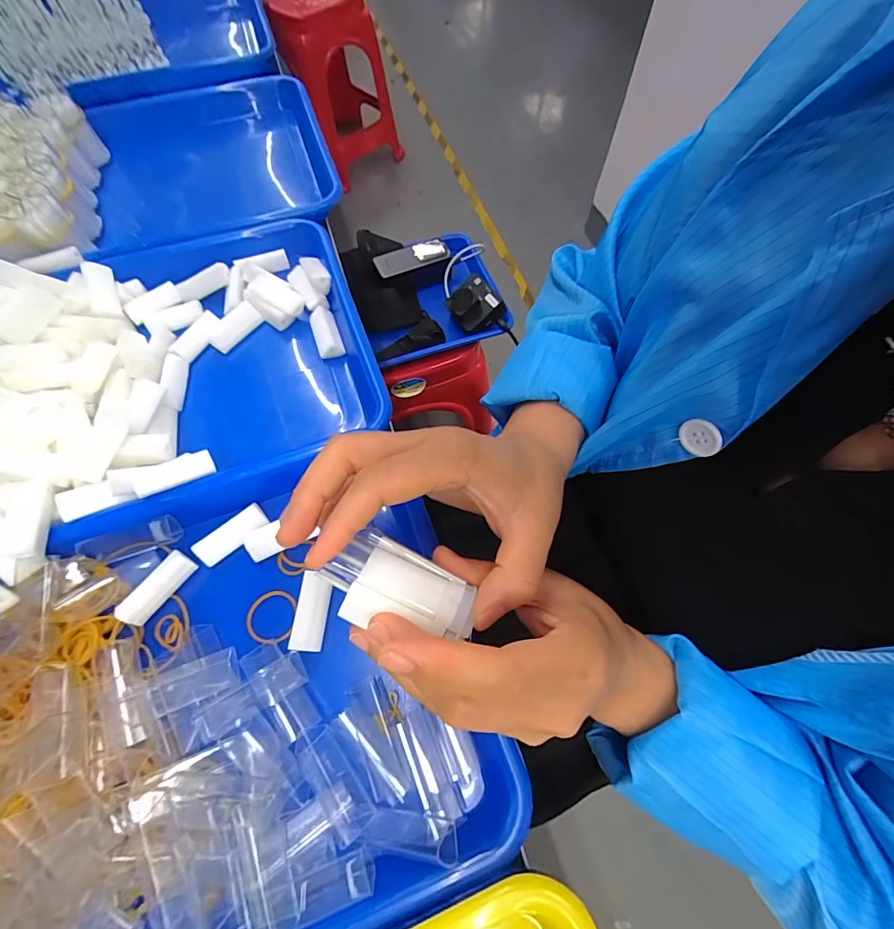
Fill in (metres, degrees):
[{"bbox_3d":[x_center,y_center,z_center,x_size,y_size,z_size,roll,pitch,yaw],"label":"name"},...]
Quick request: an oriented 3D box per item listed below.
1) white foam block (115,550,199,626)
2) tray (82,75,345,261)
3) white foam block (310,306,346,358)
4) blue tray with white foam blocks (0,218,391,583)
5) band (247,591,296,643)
[{"bbox_3d":[-0.179,0.076,0.267,0.015,0.016,0.046,33,69,15],"label":"white foam block"},{"bbox_3d":[-0.245,-0.300,0.480,0.230,0.104,0.268,-17,66,-7],"label":"tray"},{"bbox_3d":[-0.101,-0.112,0.357,0.021,0.014,0.049,-20,66,-8],"label":"white foam block"},{"bbox_3d":[-0.223,-0.076,0.326,0.319,0.059,0.269,-19,66,-8],"label":"blue tray with white foam blocks"},{"bbox_3d":[-0.109,0.094,0.266,0.029,0.004,0.031,0,65,1],"label":"band"}]

